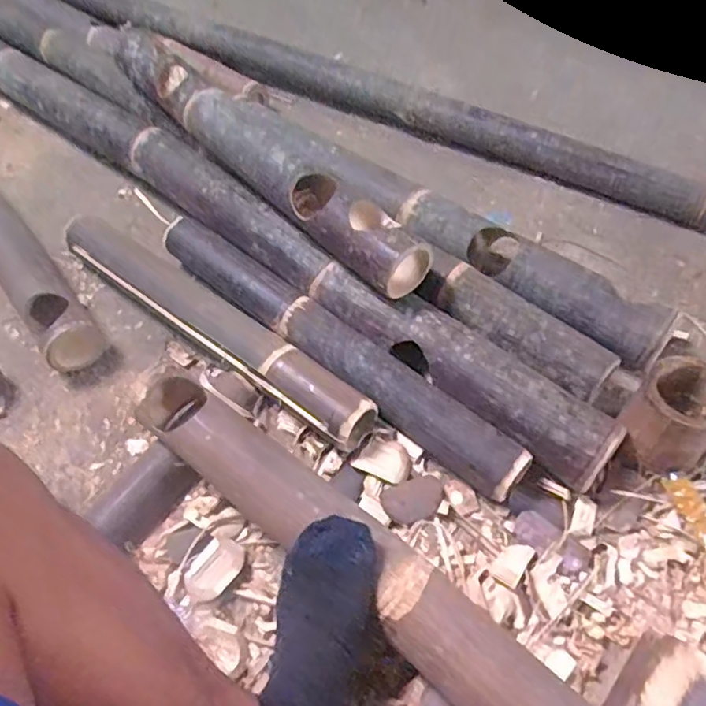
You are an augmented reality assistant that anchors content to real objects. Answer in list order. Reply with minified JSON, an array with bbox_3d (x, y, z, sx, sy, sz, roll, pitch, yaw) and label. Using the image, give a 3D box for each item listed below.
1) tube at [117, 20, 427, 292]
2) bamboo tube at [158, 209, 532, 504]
[{"bbox_3d":[-0.129,-0.279,0.830,0.090,0.088,0.599,-39,60,-20],"label":"tube"},{"bbox_3d":[-0.042,-0.014,0.757,0.578,0.059,0.065,36,64,26],"label":"bamboo tube"}]

